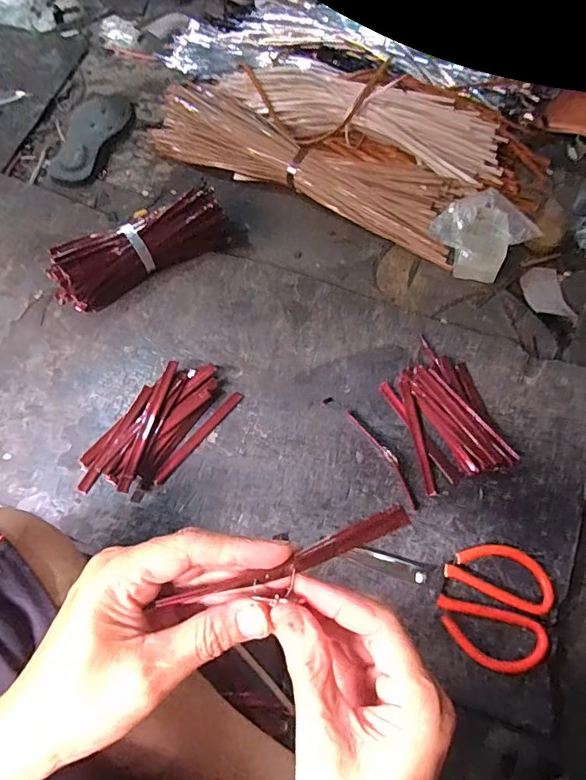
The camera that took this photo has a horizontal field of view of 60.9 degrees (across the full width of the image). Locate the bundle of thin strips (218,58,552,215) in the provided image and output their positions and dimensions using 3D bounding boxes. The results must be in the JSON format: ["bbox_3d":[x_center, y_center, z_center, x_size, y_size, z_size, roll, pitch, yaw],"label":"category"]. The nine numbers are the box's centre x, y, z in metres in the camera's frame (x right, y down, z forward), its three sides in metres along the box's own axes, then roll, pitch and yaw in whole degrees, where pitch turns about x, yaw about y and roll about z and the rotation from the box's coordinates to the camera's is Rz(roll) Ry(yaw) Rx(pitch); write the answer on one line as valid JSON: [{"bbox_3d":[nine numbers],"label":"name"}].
[{"bbox_3d":[0.139,-0.437,0.801,0.564,0.061,0.167,24,70,10],"label":"bundle of thin strips"}]

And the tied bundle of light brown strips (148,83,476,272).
[{"bbox_3d":[0.022,-0.368,0.798,0.540,0.037,0.145,27,70,12],"label":"tied bundle of light brown strips"}]

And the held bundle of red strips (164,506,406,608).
[{"bbox_3d":[-0.002,0.088,0.255,0.128,0.011,0.014,-21,68,0],"label":"held bundle of red strips"}]

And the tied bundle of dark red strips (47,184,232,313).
[{"bbox_3d":[-0.208,-0.203,0.703,0.271,0.065,0.073,-29,67,-15],"label":"tied bundle of dark red strips"}]

